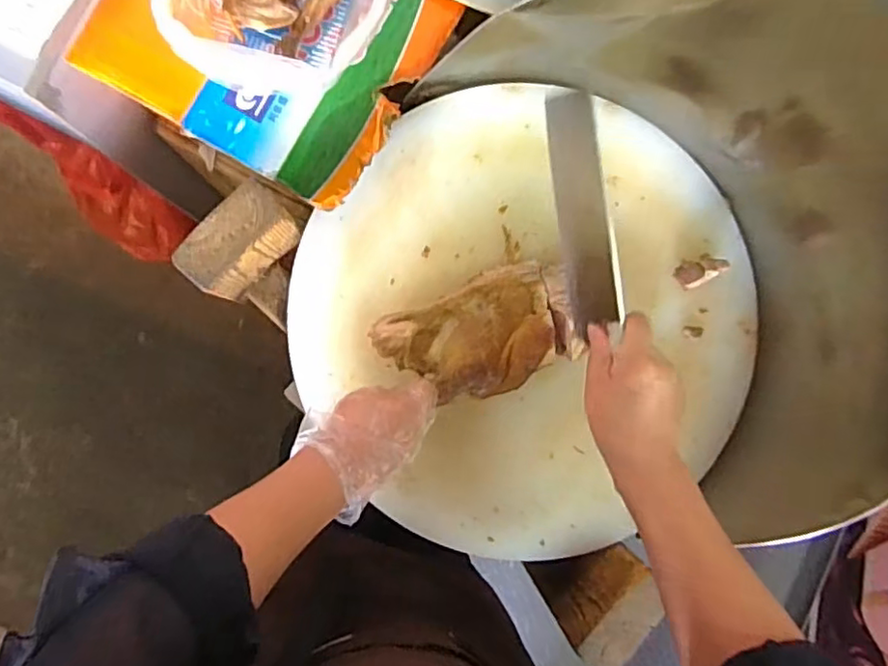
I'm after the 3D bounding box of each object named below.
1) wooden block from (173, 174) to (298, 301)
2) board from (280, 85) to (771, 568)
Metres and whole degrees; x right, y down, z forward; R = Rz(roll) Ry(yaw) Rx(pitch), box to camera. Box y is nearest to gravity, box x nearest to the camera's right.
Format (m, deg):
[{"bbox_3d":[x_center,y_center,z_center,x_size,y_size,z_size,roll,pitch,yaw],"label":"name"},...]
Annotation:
[{"bbox_3d":[-0.189,-0.083,0.586,0.049,0.101,0.105,45,84,-3],"label":"wooden block"},{"bbox_3d":[0.091,-0.022,0.623,0.448,0.025,0.440,0,88,-6],"label":"board"}]

